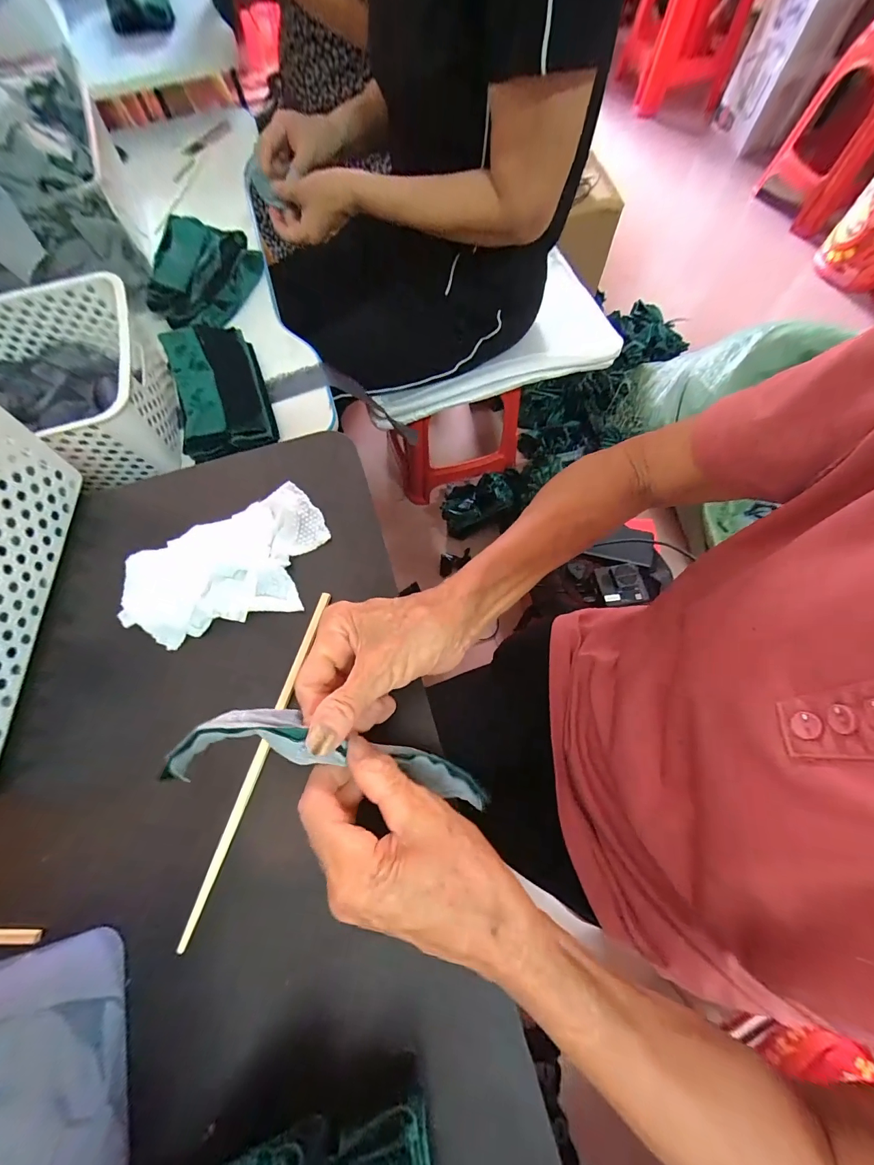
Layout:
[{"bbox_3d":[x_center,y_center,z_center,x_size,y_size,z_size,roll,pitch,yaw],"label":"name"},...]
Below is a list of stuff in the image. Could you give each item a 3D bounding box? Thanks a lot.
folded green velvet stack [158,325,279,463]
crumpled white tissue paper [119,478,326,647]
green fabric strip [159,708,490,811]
[{"bbox_3d":[-0.264,-0.234,0.486,0.096,0.035,0.190,-20,71,-6],"label":"folded green velvet stack"},{"bbox_3d":[-0.164,-0.010,0.316,0.159,0.031,0.100,-29,72,-9],"label":"crumpled white tissue paper"},{"bbox_3d":[-0.050,0.099,0.216,0.163,0.026,0.039,20,70,-19],"label":"green fabric strip"}]

